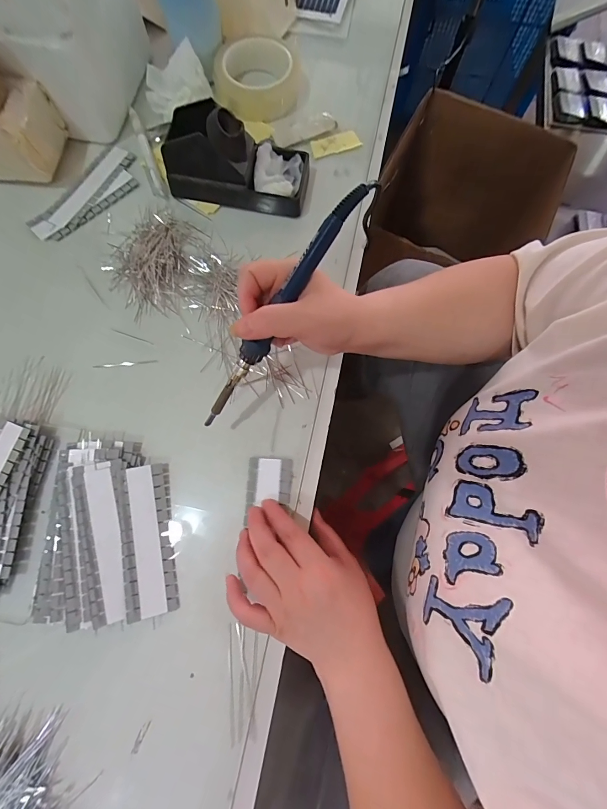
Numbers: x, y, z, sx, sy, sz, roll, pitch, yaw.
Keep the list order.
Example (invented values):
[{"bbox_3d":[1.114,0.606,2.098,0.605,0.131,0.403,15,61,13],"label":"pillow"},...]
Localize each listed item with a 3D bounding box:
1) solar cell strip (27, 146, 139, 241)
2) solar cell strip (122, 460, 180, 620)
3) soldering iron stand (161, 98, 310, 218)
[{"bbox_3d":[-0.246,-0.243,0.411,0.064,0.006,0.145,29,76,6],"label":"solar cell strip"},{"bbox_3d":[-0.138,0.118,0.314,0.039,0.006,0.125,-5,78,-21],"label":"solar cell strip"},{"bbox_3d":[-0.071,-0.270,0.383,0.147,0.073,0.070,10,75,1],"label":"soldering iron stand"}]

